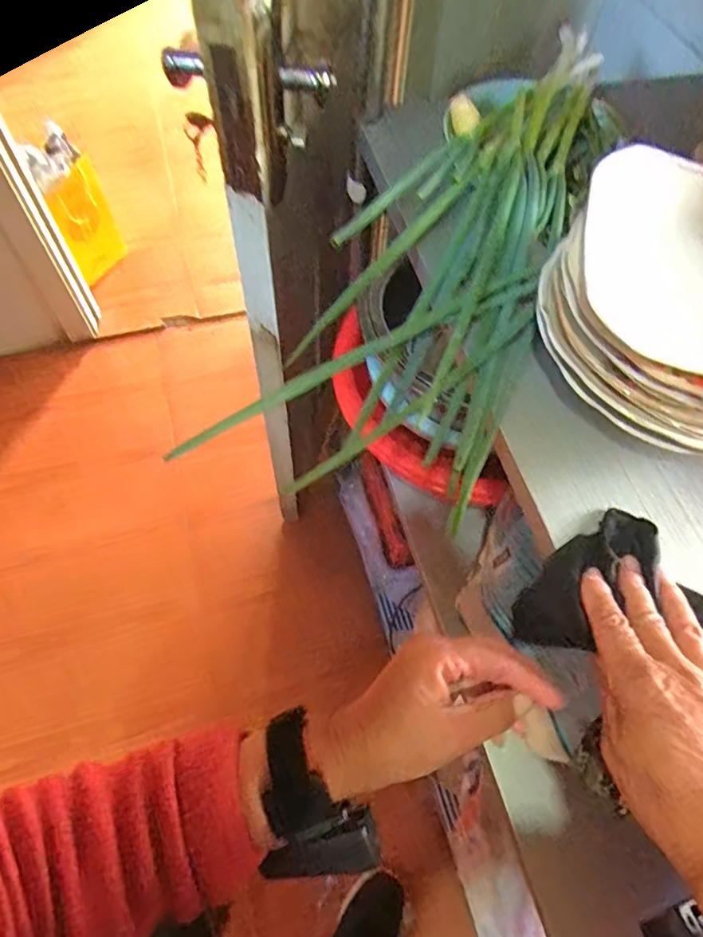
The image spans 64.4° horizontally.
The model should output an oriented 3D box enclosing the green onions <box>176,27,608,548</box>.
[{"bbox_3d":[0.099,-0.203,0.496,0.179,0.073,0.526,20,63,8],"label":"green onions"}]

